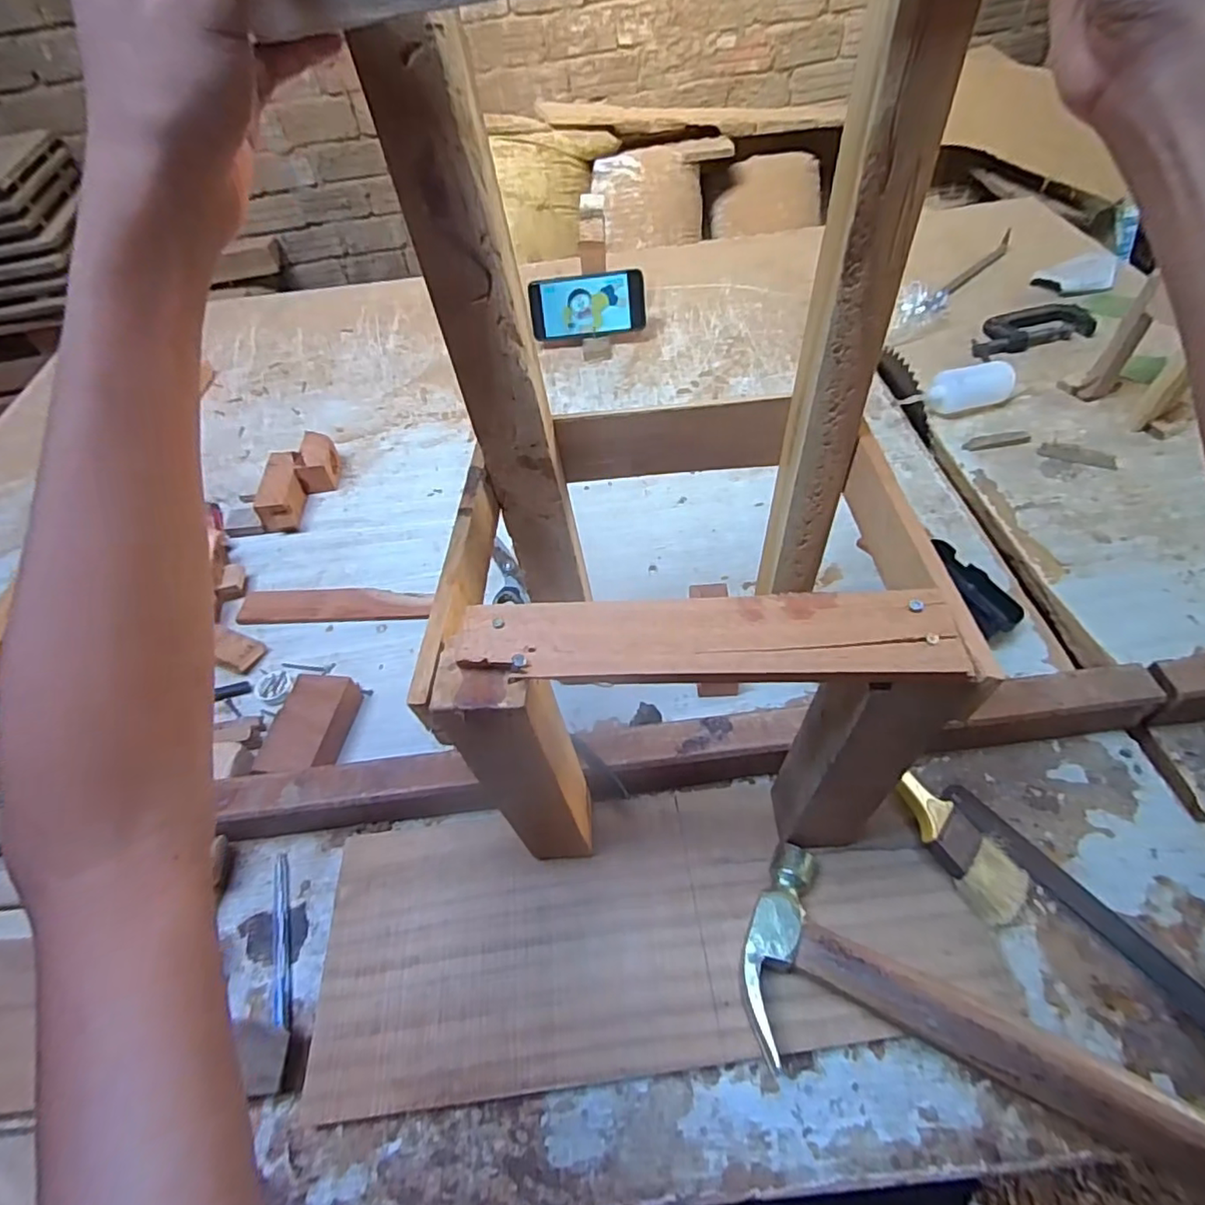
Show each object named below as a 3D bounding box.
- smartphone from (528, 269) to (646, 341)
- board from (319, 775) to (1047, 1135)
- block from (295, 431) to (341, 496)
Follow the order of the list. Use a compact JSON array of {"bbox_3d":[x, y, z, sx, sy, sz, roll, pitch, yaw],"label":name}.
[{"bbox_3d":[-0.021,-0.426,0.868,0.161,0.080,0.015,-5,20,4],"label":"smartphone"},{"bbox_3d":[0.025,0.212,0.409,0.424,0.017,0.166,-8,51,0],"label":"board"},{"bbox_3d":[-0.342,-0.169,0.732,0.034,0.041,0.071,-8,51,0],"label":"block"}]

